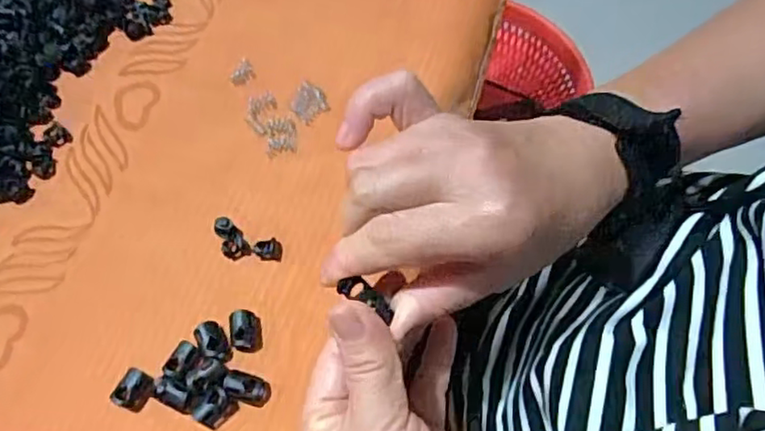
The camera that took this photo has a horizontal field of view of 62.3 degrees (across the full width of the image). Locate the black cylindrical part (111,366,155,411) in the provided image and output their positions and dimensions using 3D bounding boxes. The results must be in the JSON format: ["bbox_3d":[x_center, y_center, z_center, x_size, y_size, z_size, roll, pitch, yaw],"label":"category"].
[{"bbox_3d":[-0.129,0.090,0.329,0.016,0.010,0.020,20,66,6],"label":"black cylindrical part"}]

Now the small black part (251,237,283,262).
[{"bbox_3d":[-0.067,0.019,0.364,0.017,0.004,0.012,1,66,-2],"label":"small black part"}]

